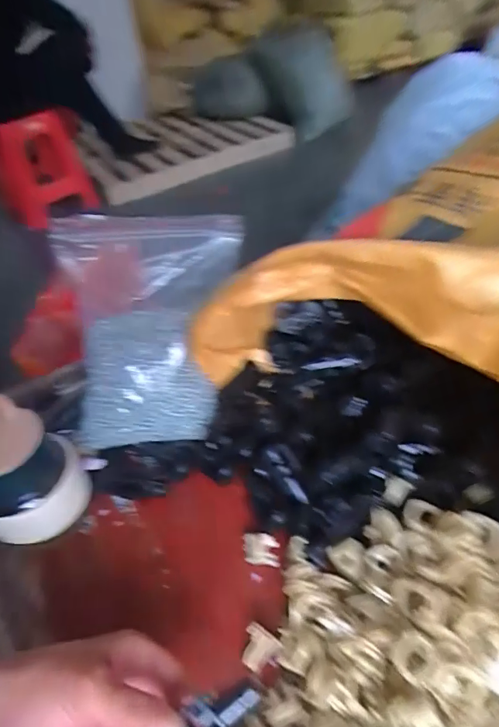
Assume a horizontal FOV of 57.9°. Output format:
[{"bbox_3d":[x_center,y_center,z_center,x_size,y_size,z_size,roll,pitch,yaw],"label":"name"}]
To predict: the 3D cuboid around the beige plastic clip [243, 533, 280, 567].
[{"bbox_3d":[0.009,0.149,0.360,0.029,0.011,0.021,-1,44,7],"label":"beige plastic clip"}]

